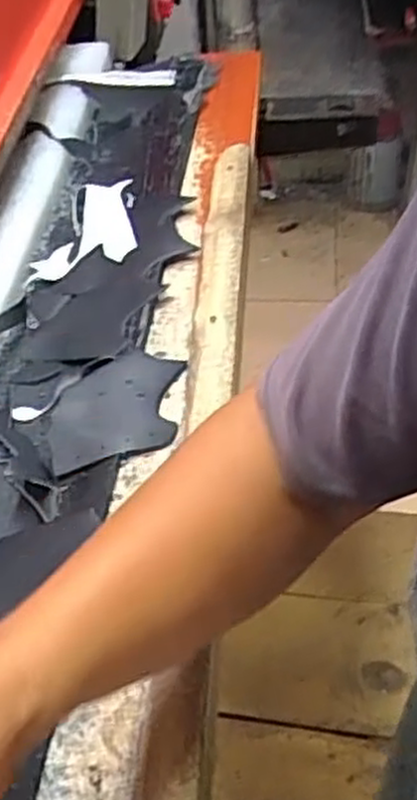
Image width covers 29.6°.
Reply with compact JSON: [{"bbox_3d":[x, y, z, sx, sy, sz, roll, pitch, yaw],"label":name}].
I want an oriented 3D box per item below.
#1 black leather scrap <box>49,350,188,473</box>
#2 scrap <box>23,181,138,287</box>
[{"bbox_3d":[-0.076,0.005,0.648,0.115,0.010,0.107,-17,48,-3],"label":"black leather scrap"},{"bbox_3d":[-0.130,-0.174,0.813,0.109,0.016,0.110,-16,59,7],"label":"scrap"}]

